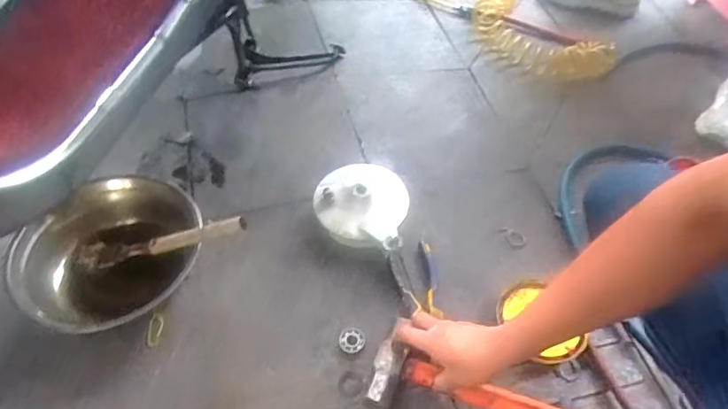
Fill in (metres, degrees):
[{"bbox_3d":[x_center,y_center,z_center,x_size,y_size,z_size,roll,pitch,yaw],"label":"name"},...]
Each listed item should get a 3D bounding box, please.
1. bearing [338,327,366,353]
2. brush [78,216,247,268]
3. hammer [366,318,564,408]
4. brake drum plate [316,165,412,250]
[{"bbox_3d":[-0.017,0.184,0.702,0.037,0.007,0.036,-8,54,10],"label":"bearing"},{"bbox_3d":[-0.286,0.054,0.714,0.279,0.029,0.046,-12,48,22],"label":"brush"},{"bbox_3d":[0.163,0.230,0.604,0.313,0.041,0.097,12,51,20],"label":"hammer"},{"bbox_3d":[-0.005,0.003,0.806,0.140,0.052,0.150,0,53,-1],"label":"brake drum plate"}]

